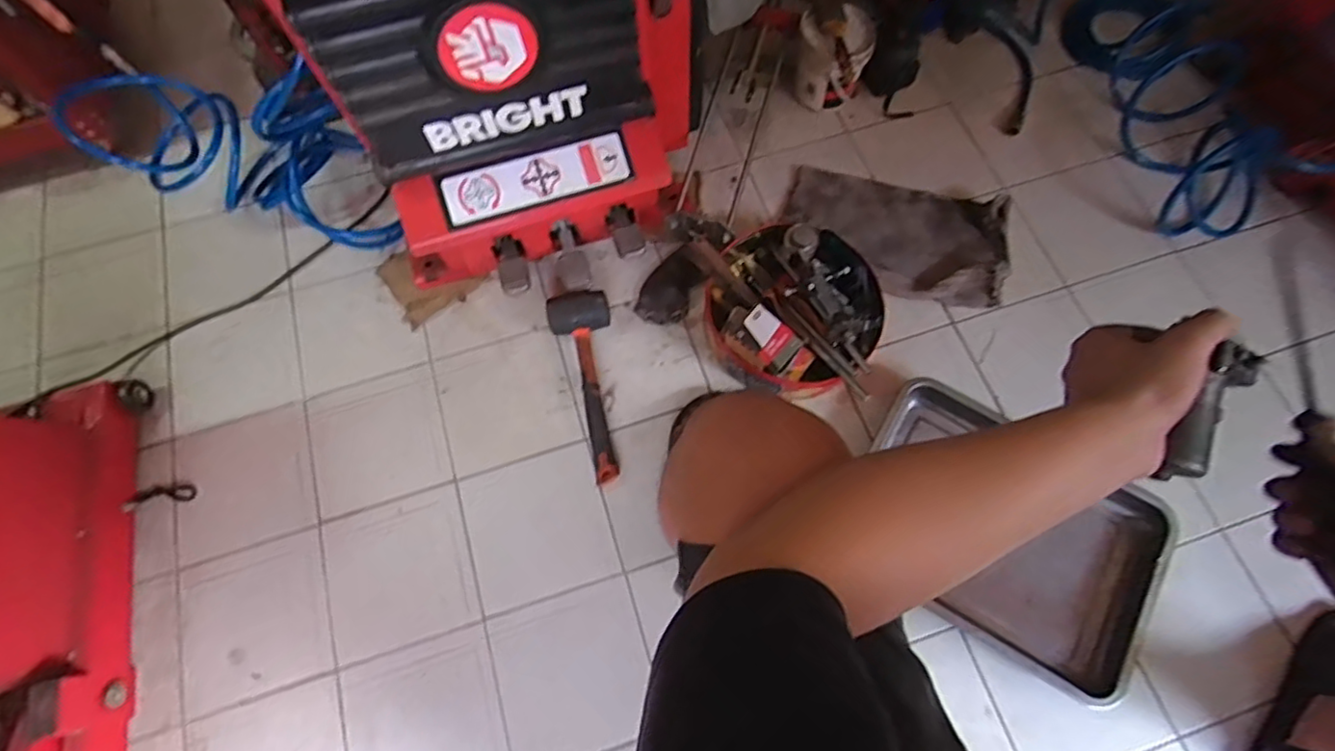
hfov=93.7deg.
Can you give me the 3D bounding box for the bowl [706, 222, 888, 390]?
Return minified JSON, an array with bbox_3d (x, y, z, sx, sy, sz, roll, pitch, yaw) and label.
[{"bbox_3d":[0.188,-0.107,0.941,0.256,0.119,0.248,0,69,1],"label":"bowl"}]

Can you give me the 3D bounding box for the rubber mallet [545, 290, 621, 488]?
[{"bbox_3d":[-0.103,0.008,0.931,0.094,0.052,0.284,-16,70,-5],"label":"rubber mallet"}]

